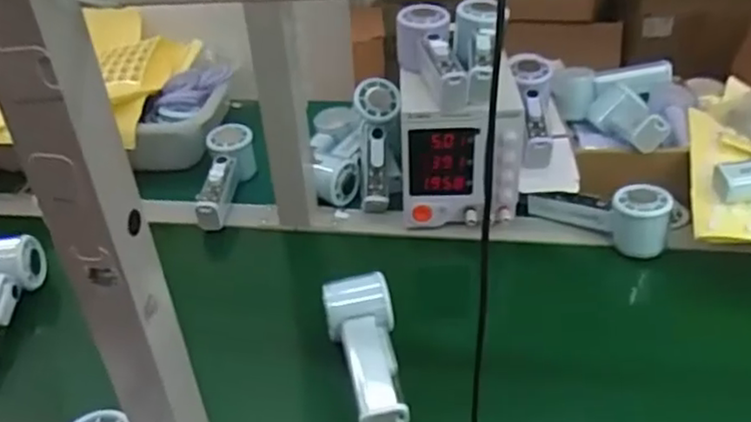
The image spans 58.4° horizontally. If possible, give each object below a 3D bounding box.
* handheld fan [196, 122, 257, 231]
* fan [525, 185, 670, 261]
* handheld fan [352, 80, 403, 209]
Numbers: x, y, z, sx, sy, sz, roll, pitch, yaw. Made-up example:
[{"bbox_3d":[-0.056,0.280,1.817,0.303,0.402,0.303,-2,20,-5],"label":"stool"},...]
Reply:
[{"bbox_3d":[-0.183,-0.047,0.834,0.058,0.055,0.154,-5,34,-2],"label":"handheld fan"},{"bbox_3d":[0.242,-0.001,0.730,0.150,0.059,0.048,18,39,28],"label":"fan"},{"bbox_3d":[0.002,-0.078,0.804,0.054,0.048,0.163,0,80,8],"label":"handheld fan"}]

